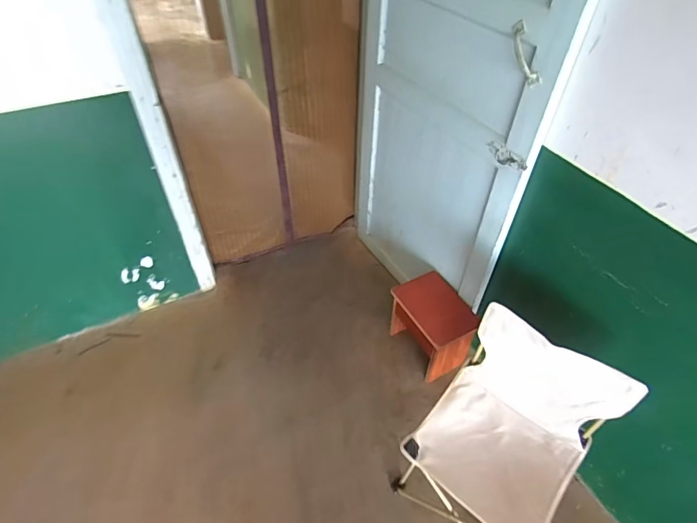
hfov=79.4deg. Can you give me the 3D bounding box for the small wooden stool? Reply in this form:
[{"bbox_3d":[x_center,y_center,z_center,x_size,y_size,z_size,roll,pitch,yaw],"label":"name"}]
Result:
[{"bbox_3d":[0.321,0.258,1.634,0.203,0.295,0.289,-22,50,-21],"label":"small wooden stool"}]

